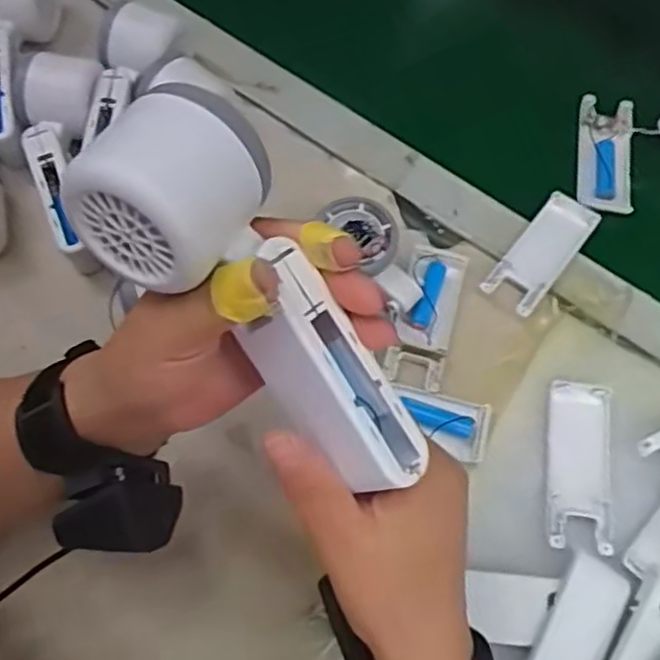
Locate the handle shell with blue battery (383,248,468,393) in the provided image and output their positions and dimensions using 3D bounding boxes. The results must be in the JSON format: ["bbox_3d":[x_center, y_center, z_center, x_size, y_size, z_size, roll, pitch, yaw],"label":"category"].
[{"bbox_3d":[0.069,-0.013,0.485,0.042,0.021,0.106,14,67,3],"label":"handle shell with blue battery"}]

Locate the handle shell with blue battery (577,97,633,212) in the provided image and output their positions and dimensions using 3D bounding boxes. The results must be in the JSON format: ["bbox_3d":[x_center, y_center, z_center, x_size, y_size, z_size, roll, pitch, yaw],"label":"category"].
[{"bbox_3d":[0.217,-0.139,0.549,0.042,0.012,0.100,10,67,1],"label":"handle shell with blue battery"}]

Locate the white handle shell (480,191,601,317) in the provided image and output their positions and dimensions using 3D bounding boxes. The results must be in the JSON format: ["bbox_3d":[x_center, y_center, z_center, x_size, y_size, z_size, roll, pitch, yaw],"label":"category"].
[{"bbox_3d":[0.156,-0.057,0.514,0.040,0.010,0.104,37,70,12],"label":"white handle shell"}]

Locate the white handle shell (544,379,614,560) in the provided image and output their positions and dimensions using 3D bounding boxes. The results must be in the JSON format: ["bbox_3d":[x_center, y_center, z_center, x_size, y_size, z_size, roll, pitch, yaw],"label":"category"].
[{"bbox_3d":[0.158,0.084,0.441,0.039,0.008,0.104,8,67,1],"label":"white handle shell"}]

